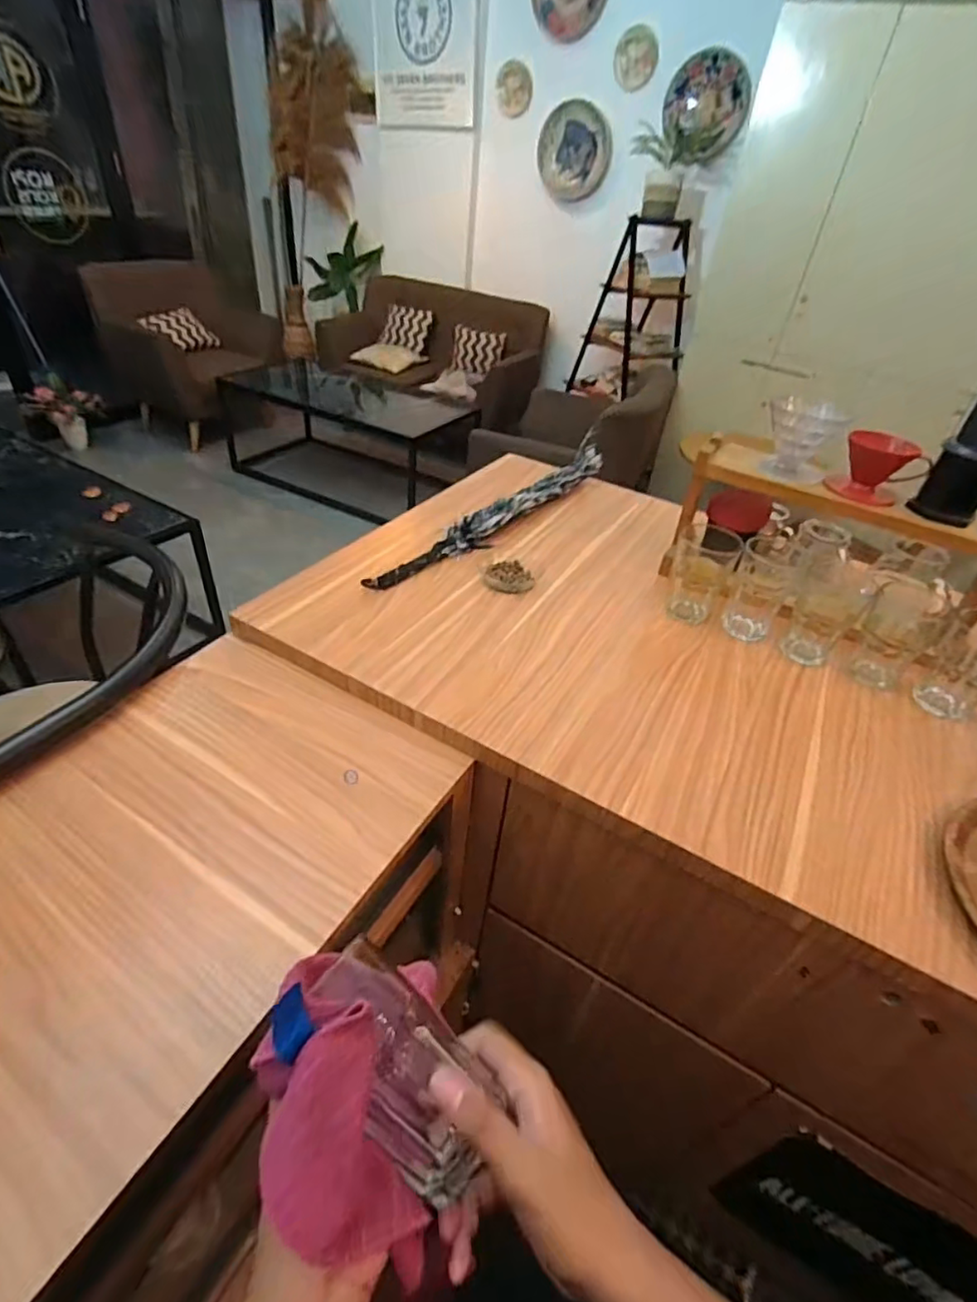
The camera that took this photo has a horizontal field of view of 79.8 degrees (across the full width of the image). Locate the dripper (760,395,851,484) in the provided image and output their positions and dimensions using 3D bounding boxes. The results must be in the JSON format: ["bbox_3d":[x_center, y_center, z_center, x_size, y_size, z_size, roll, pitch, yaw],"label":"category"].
[{"bbox_3d":[0.457,-0.309,0.861,0.099,0.103,0.094,19,40,14],"label":"dripper"}]

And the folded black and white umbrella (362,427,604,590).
[{"bbox_3d":[0.031,-0.257,1.055,0.067,0.051,0.644,29,44,25],"label":"folded black and white umbrella"}]

